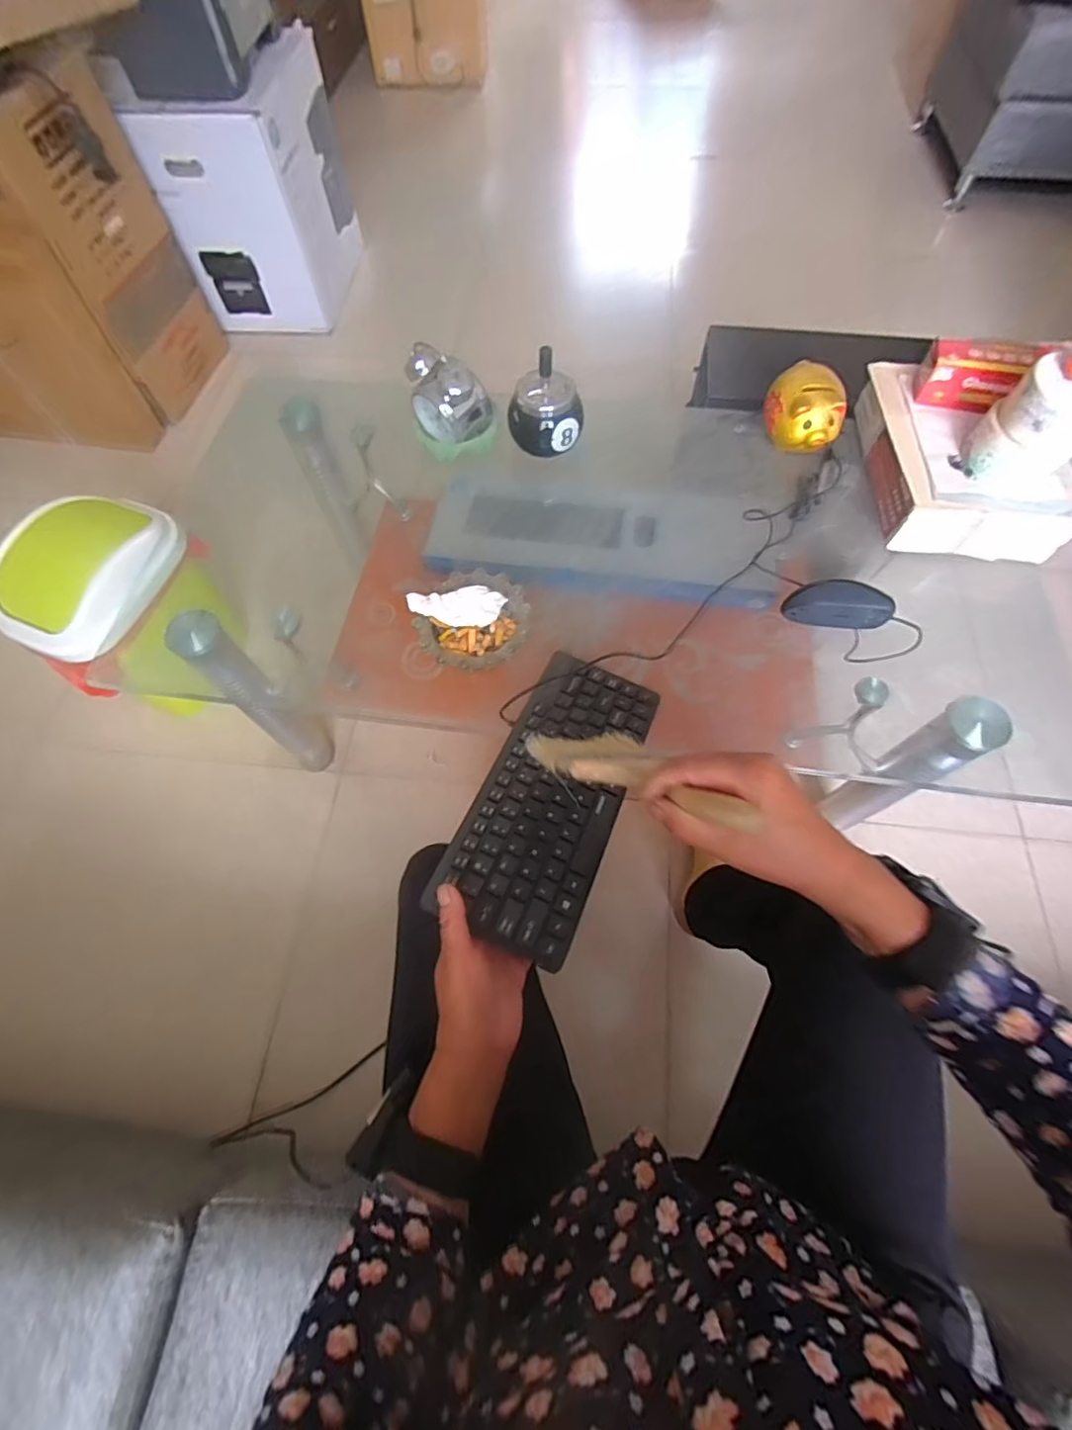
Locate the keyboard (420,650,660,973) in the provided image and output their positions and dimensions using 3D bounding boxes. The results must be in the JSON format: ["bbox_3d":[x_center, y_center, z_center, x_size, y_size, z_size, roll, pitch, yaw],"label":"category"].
[{"bbox_3d":[0.017,0.066,0.524,0.128,0.018,0.294,18,56,9],"label":"keyboard"}]

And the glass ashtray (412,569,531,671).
[{"bbox_3d":[-0.071,-0.109,0.631,0.125,0.027,0.123,0,65,1],"label":"glass ashtray"}]

